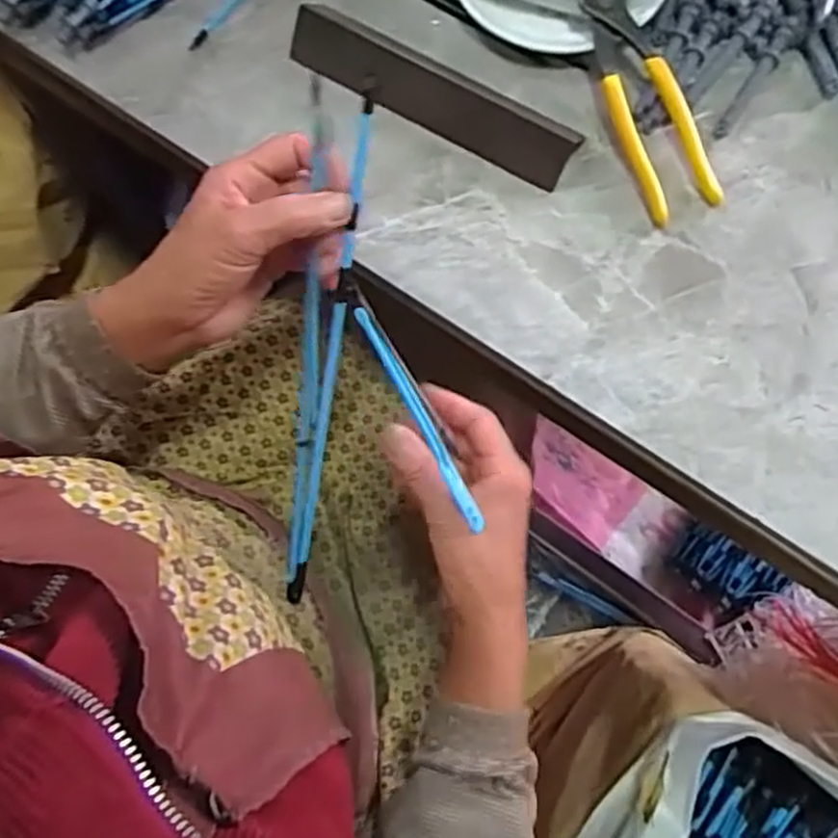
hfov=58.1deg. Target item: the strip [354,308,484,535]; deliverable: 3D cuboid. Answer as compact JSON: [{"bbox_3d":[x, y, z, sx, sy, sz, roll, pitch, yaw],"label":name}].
[{"bbox_3d":[0.000,-0.002,0.434,0.011,0.012,0.135,-29,89,-7],"label":"strip"}]

